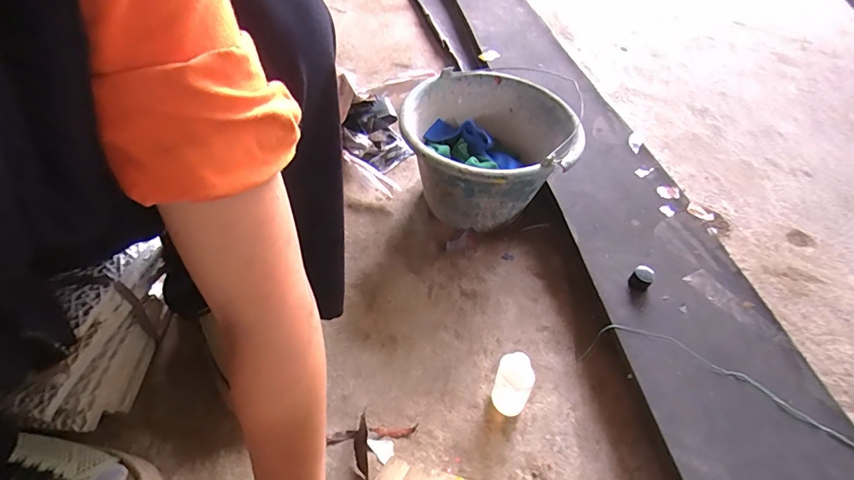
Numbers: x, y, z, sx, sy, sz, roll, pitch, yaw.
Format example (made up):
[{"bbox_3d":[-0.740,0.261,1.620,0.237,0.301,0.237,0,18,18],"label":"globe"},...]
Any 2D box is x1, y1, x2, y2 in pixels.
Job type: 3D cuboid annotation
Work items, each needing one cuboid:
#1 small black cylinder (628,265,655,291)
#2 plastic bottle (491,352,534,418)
[{"bbox_3d":[0.270,0.046,0.543,0.025,0.018,0.029,33,55,23],"label":"small black cylinder"},{"bbox_3d":[0.087,0.155,0.455,0.036,0.093,0.032,20,51,12],"label":"plastic bottle"}]

